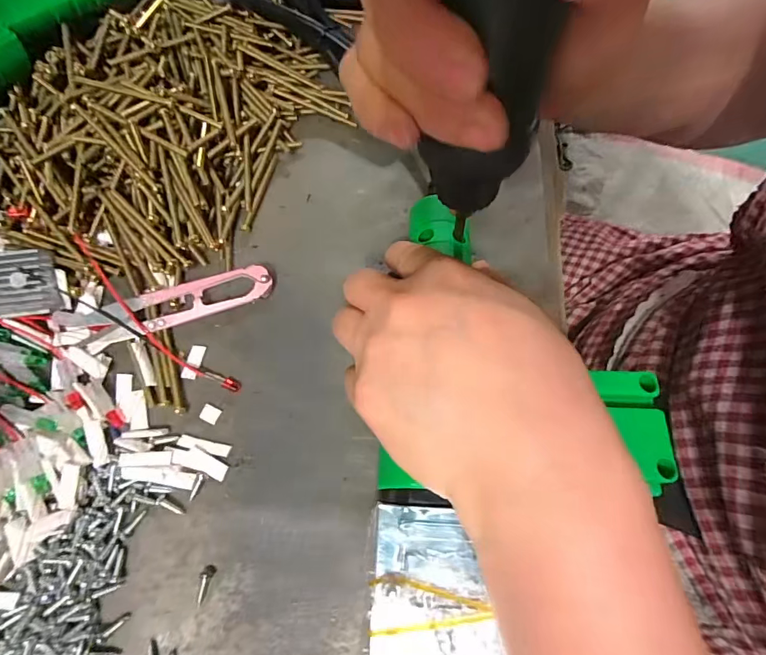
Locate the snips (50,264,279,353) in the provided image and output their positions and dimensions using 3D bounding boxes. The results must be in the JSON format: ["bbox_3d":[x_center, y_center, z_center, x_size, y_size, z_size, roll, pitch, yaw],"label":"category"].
[{"bbox_3d":[-0.116,-0.009,0.228,0.114,0.012,0.024,-13,73,-6],"label":"snips"}]

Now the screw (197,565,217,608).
[{"bbox_3d":[-0.082,0.116,0.191,0.005,0.004,0.016,22,72,5],"label":"screw"}]

